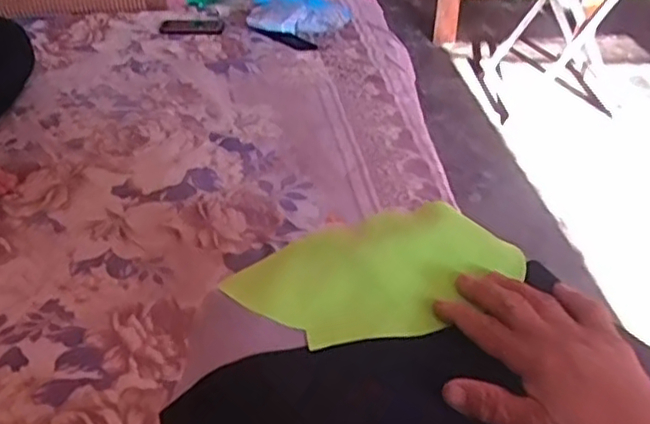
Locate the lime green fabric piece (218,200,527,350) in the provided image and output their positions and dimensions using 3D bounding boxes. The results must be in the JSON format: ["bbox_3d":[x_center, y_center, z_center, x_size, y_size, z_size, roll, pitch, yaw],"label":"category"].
[{"bbox_3d":[0.037,0.041,0.452,0.184,0.019,0.100,-15,41,-23],"label":"lime green fabric piece"}]

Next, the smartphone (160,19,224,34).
[{"bbox_3d":[-0.295,-0.413,1.473,0.141,0.011,0.069,1,37,-3],"label":"smartphone"}]

